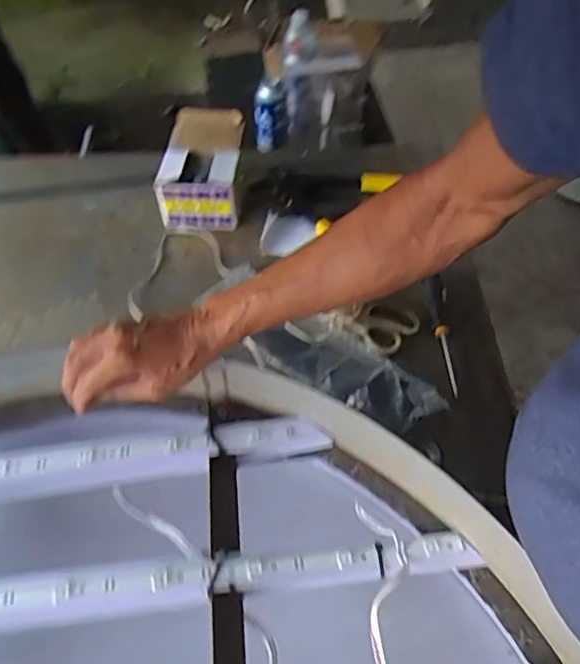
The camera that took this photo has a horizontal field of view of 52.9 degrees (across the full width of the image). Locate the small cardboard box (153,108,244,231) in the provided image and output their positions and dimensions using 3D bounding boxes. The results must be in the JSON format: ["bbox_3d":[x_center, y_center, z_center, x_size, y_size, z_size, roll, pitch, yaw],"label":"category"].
[{"bbox_3d":[-0.132,-0.255,0.906,0.120,0.077,0.180,2,53,2],"label":"small cardboard box"}]

